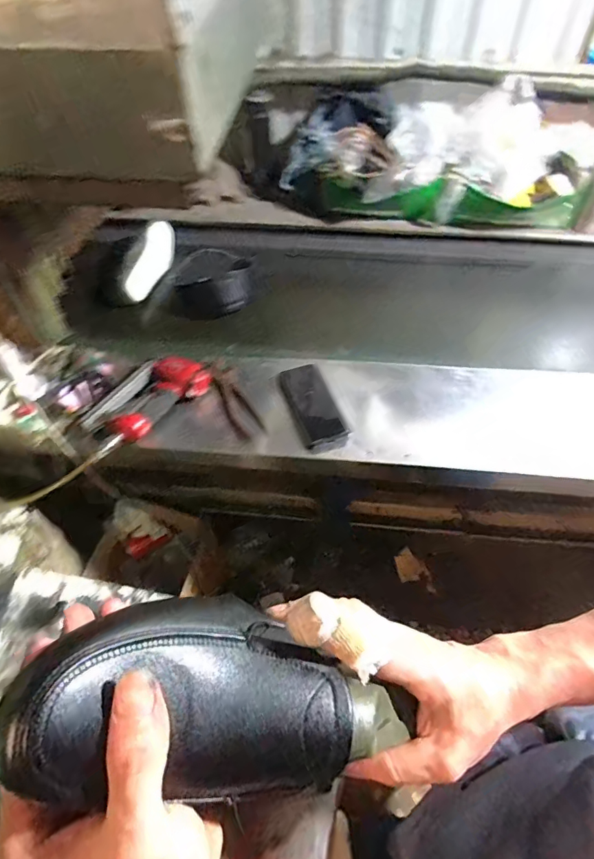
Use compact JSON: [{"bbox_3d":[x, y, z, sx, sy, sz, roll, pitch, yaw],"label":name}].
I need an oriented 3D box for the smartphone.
[{"bbox_3d":[0.026,-0.047,0.868,0.082,0.006,0.148,-21,73,-11],"label":"smartphone"}]

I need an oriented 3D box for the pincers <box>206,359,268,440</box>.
[{"bbox_3d":[-0.118,-0.062,0.884,0.051,0.023,0.214,-21,57,-13],"label":"pincers"}]

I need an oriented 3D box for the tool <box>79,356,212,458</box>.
[{"bbox_3d":[-0.276,-0.059,0.854,0.135,0.043,0.234,38,64,24],"label":"tool"}]

